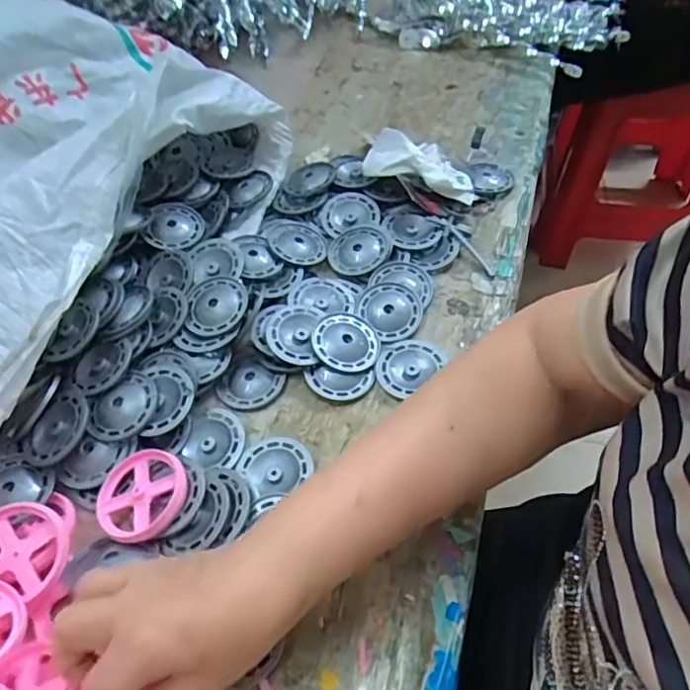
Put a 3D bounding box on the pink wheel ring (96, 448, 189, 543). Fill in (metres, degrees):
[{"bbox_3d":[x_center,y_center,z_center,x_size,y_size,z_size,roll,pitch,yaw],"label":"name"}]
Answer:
[{"bbox_3d":[-0.141,0.105,0.393,0.064,0.017,0.064,-3,53,3],"label":"pink wheel ring"}]

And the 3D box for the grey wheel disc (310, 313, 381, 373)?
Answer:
[{"bbox_3d":[0.001,-0.003,0.463,0.054,0.009,0.054,7,57,-11],"label":"grey wheel disc"}]

